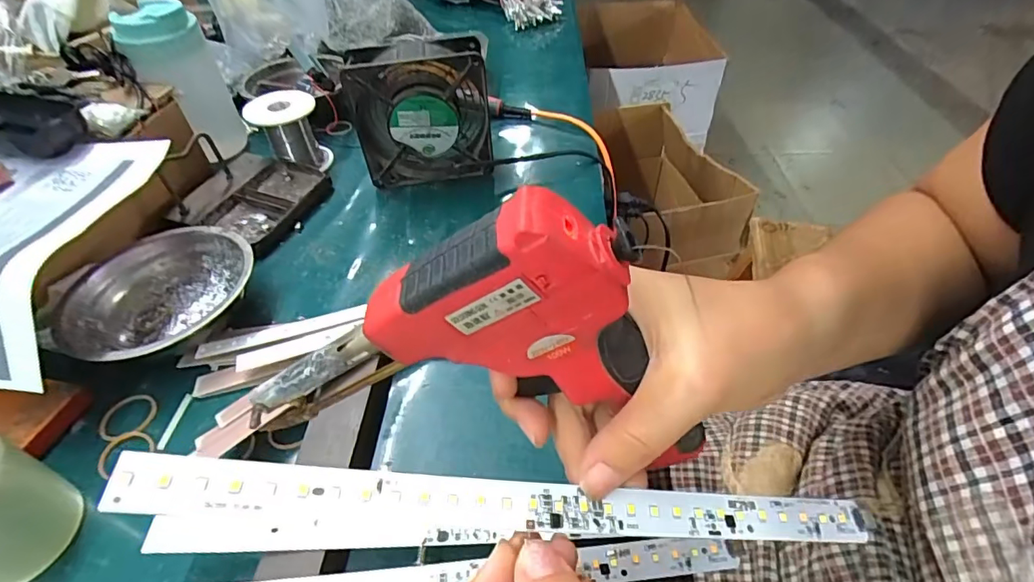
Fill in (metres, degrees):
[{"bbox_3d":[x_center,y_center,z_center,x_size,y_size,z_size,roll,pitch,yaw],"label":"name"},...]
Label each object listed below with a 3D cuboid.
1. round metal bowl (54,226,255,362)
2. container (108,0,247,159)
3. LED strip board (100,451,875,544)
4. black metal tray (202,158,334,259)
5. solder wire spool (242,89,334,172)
[{"bbox_3d":[-0.258,0.008,0.375,0.119,0.040,0.125,-1,46,1],"label":"round metal bowl"},{"bbox_3d":[-0.323,-0.198,0.502,0.063,0.147,0.067,17,49,17],"label":"container"},{"bbox_3d":[0.014,0.079,0.187,0.278,0.007,0.019,9,53,-14],"label":"LED strip board"},{"bbox_3d":[-0.228,-0.081,0.469,0.071,0.022,0.107,13,48,14],"label":"black metal tray"},{"bbox_3d":[-0.232,-0.162,0.517,0.062,0.069,0.062,-1,46,1],"label":"solder wire spool"}]

